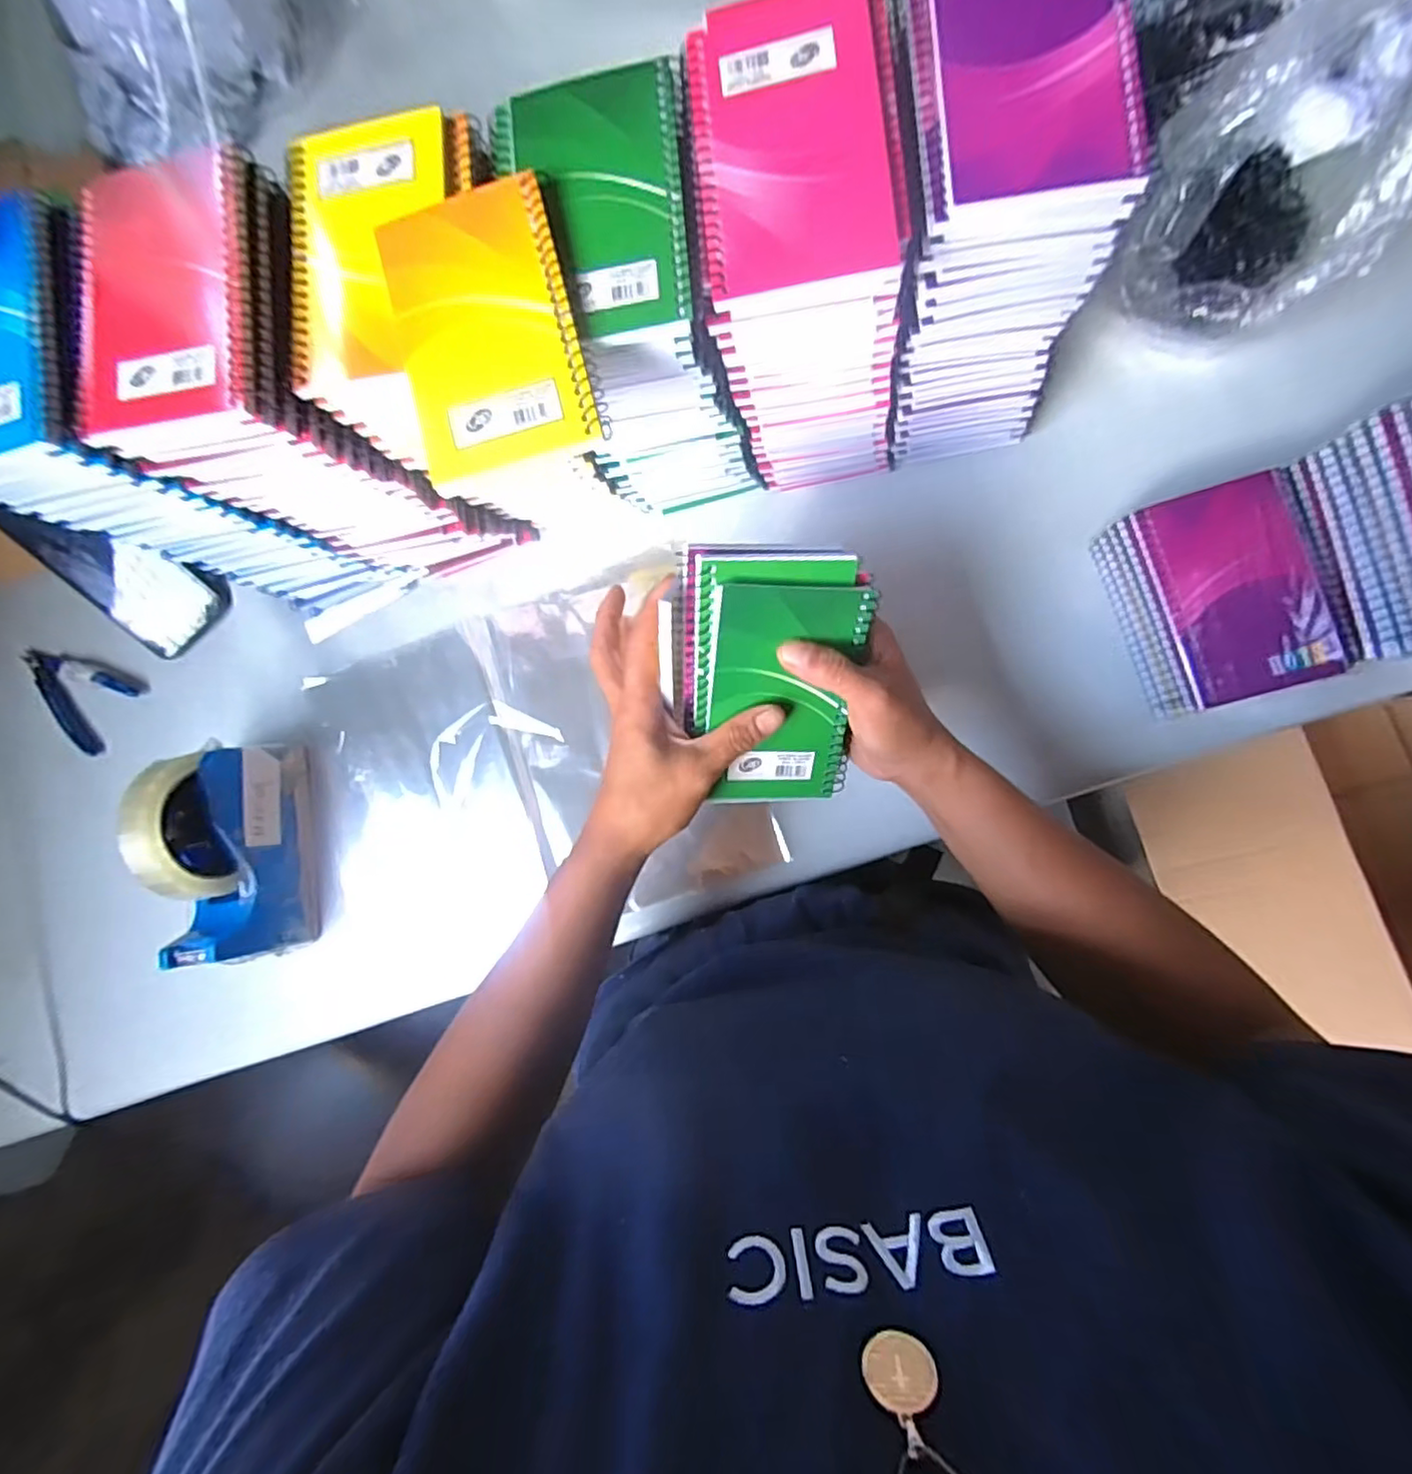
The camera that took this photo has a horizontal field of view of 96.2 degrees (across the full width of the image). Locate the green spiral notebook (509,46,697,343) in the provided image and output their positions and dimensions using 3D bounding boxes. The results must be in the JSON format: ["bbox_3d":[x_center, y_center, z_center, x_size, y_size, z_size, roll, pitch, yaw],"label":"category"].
[{"bbox_3d":[-0.048,-0.250,0.294,0.077,0.007,0.128,-6,86,7],"label":"green spiral notebook"}]

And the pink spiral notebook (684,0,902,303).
[{"bbox_3d":[0.036,-0.267,0.279,0.082,0.008,0.140,-6,86,7],"label":"pink spiral notebook"}]

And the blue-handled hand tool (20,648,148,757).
[{"bbox_3d":[-0.550,-0.046,0.554,0.108,0.012,0.076,40,93,8],"label":"blue-handled hand tool"}]

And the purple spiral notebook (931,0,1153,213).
[{"bbox_3d":[0.143,-0.296,0.275,0.081,0.007,0.130,-3,86,8],"label":"purple spiral notebook"}]

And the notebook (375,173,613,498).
[{"bbox_3d":[-0.099,-0.184,0.289,0.081,0.013,0.124,-16,84,7],"label":"notebook"}]

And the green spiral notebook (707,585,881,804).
[{"bbox_3d":[0.044,-0.018,0.350,0.081,0.006,0.132,-1,122,-6],"label":"green spiral notebook"}]

